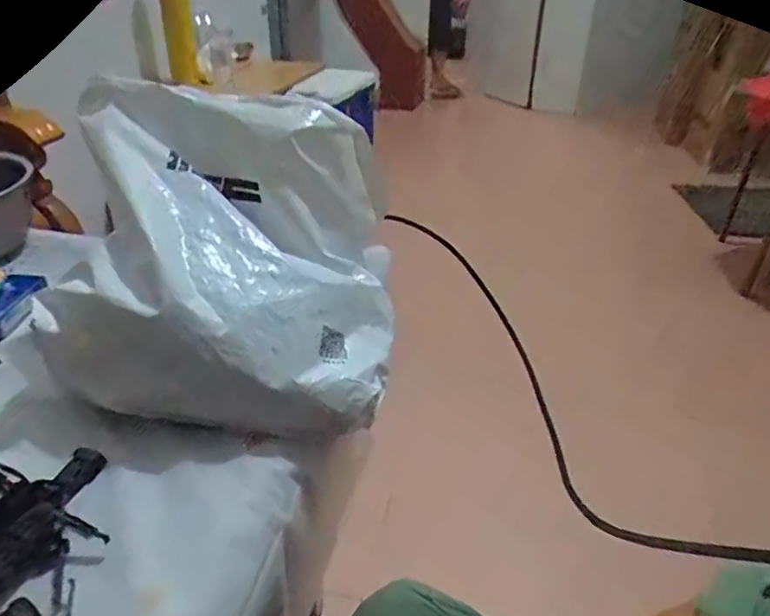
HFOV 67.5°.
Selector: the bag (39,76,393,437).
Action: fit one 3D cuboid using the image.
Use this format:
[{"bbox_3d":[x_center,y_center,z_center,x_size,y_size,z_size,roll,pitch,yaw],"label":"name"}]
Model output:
[{"bbox_3d":[-0.130,-0.054,0.507,0.267,0.207,0.251,3,32,2],"label":"bag"}]

